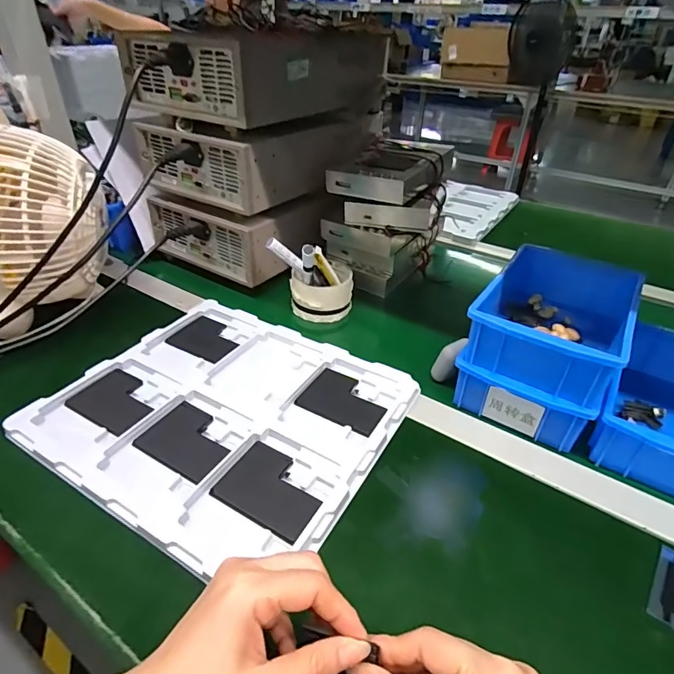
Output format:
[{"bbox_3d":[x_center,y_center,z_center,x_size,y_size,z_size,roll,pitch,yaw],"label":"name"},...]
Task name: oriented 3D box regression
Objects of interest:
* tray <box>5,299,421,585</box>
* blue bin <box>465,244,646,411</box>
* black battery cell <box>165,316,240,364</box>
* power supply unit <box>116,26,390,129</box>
[{"bbox_3d":[-0.111,0.065,0.448,0.308,0.018,0.273,21,40,24],"label":"tray"},{"bbox_3d":[0.225,-0.025,0.457,0.126,0.059,0.193,22,41,25],"label":"blue bin"},{"bbox_3d":[-0.157,0.002,0.546,0.081,0.008,0.063,20,40,23],"label":"black battery cell"},{"bbox_3d":[-0.089,-0.374,0.617,0.198,0.101,0.328,27,43,30],"label":"power supply unit"}]

